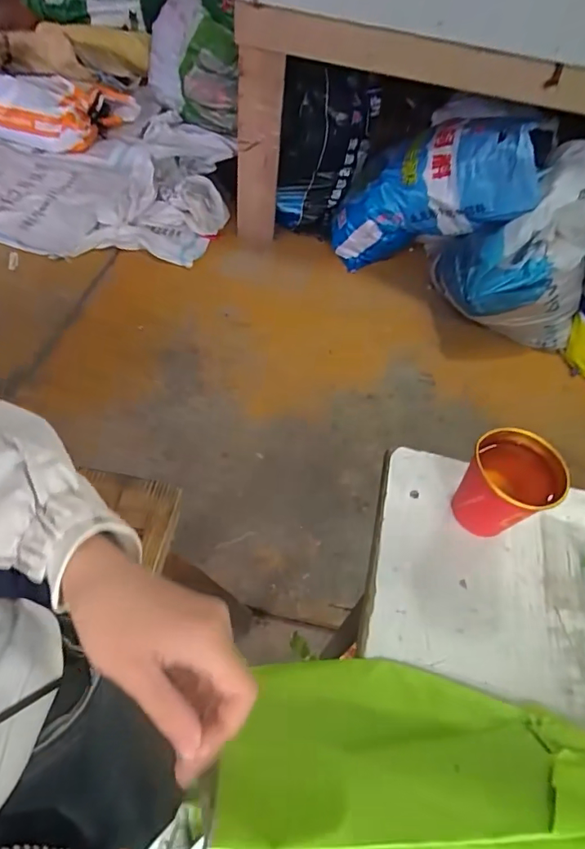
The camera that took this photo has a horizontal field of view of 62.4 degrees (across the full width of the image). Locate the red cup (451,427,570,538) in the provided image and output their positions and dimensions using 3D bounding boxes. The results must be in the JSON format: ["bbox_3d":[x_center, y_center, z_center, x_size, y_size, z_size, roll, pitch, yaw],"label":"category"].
[{"bbox_3d":[0.183,0.055,0.419,0.069,0.080,0.072,3,53,-4],"label":"red cup"}]

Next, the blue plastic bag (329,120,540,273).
[{"bbox_3d":[0.467,-0.814,1.687,0.734,0.317,0.290,-3,43,49],"label":"blue plastic bag"}]

